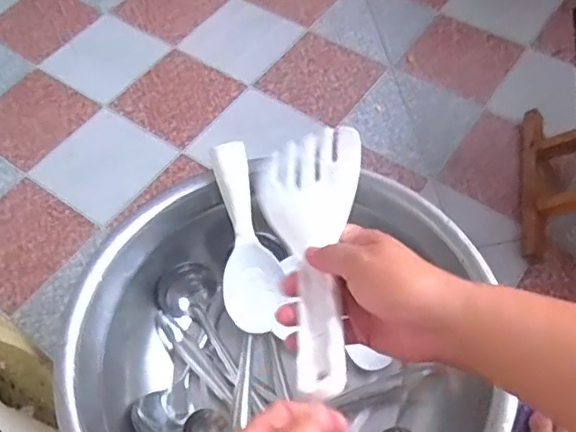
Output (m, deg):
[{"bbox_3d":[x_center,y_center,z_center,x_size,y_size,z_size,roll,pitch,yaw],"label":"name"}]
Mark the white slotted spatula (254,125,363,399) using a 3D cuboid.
[{"bbox_3d":[0.020,0.018,0.440,0.080,0.034,0.244,-2,47,-1],"label":"white slotted spatula"}]

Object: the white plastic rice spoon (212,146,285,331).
[{"bbox_3d":[-0.045,0.022,0.601,0.059,0.018,0.188,-11,92,-7],"label":"white plastic rice spoon"}]

